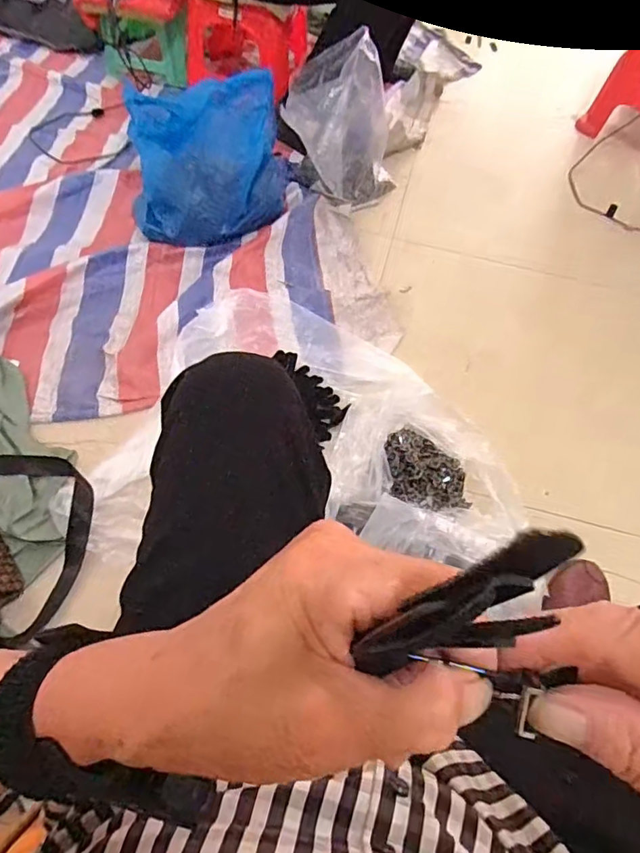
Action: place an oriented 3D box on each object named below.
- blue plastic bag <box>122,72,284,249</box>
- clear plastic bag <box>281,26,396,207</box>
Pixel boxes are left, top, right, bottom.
[{"bbox_3d":[-0.229,-0.540,1.105,0.319,0.232,0.268,-6,59,-9],"label":"blue plastic bag"},{"bbox_3d":[0.041,-0.671,1.180,0.168,0.285,0.226,-38,69,-23],"label":"clear plastic bag"}]

